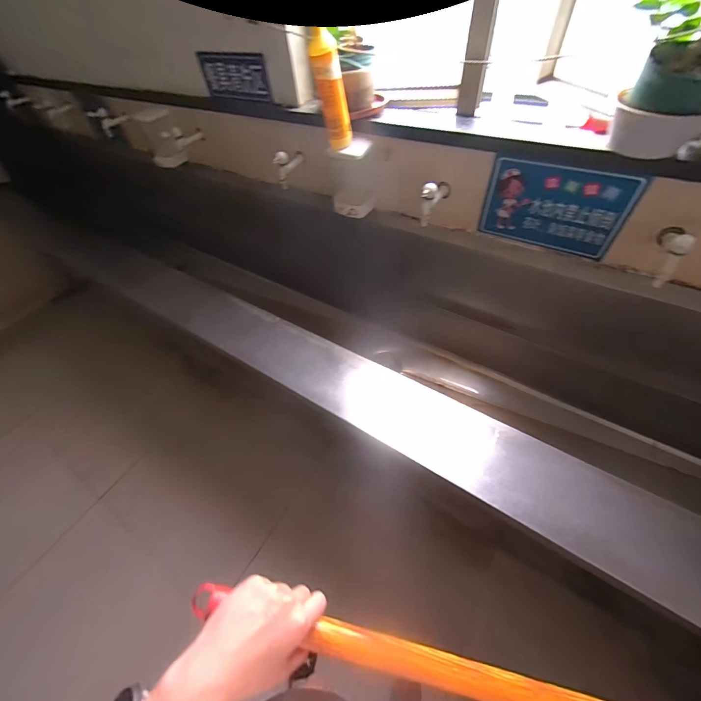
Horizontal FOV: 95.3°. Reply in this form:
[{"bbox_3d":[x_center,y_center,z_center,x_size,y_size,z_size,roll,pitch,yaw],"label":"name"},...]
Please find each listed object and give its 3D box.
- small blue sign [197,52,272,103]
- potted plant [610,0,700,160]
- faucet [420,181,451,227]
[{"bbox_3d":[-0.359,-0.852,0.997,0.278,0.116,0.016,25,59,24],"label":"small blue sign"},{"bbox_3d":[0.555,-0.484,0.533,0.189,0.235,0.168,33,60,27],"label":"potted plant"},{"bbox_3d":[0.220,-0.397,0.838,0.037,0.102,0.115,31,59,26],"label":"faucet"}]

